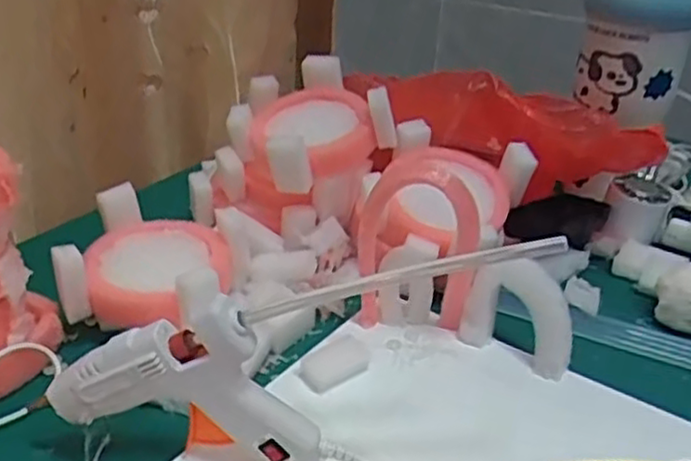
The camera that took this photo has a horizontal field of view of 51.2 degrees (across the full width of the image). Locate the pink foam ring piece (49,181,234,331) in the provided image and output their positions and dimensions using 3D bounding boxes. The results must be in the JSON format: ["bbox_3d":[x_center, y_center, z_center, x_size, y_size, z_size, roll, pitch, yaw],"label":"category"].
[{"bbox_3d":[-0.134,0.026,0.508,0.115,0.055,0.100,11,29,11],"label":"pink foam ring piece"}]

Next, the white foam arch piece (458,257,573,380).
[{"bbox_3d":[0.117,0.055,0.484,0.073,0.076,0.017,22,33,29],"label":"white foam arch piece"}]

